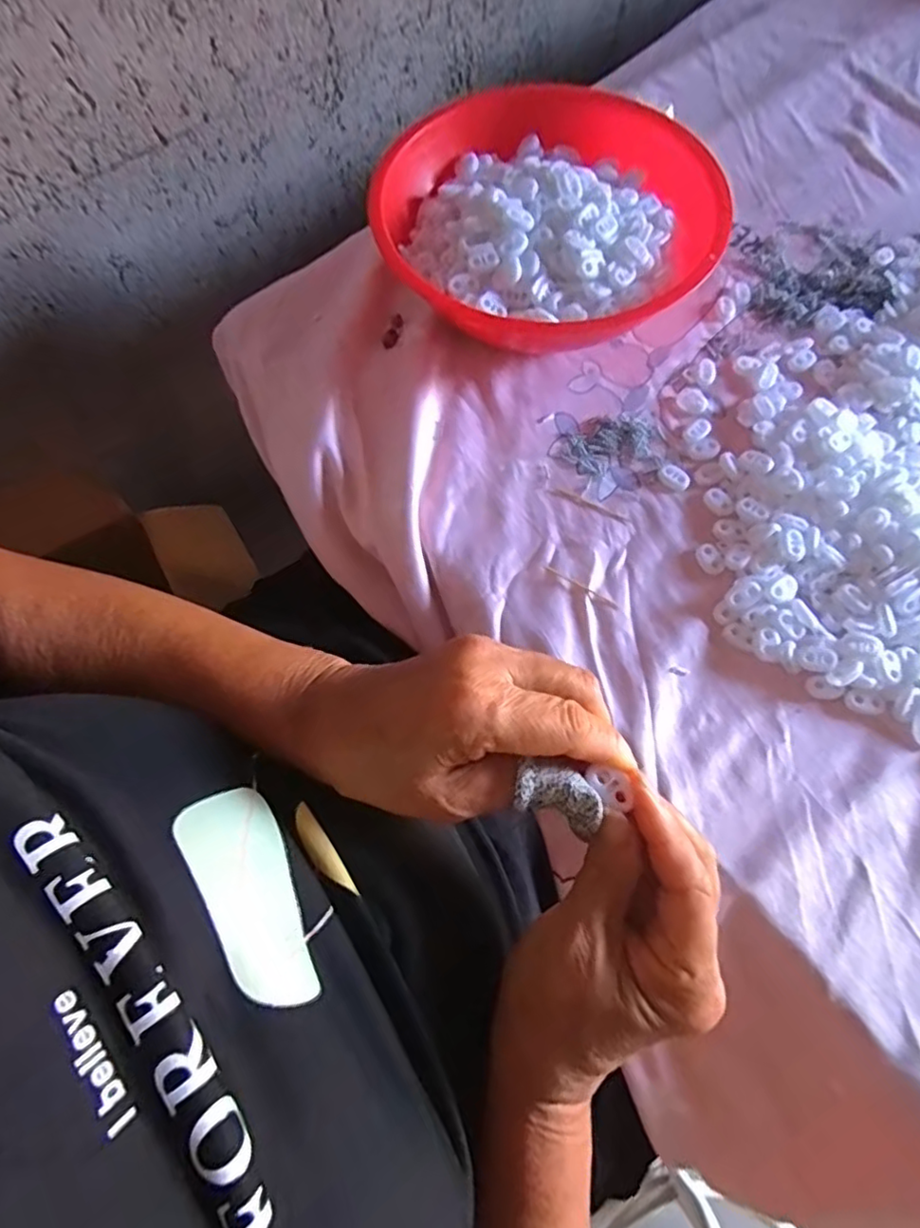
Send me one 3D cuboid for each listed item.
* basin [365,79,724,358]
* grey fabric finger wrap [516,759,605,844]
[{"bbox_3d":[0.066,-0.292,0.480,0.241,0.082,0.241,0,69,-1],"label":"basin"},{"bbox_3d":[0.040,0.074,0.249,0.034,0.012,0.021,21,70,9],"label":"grey fabric finger wrap"}]

